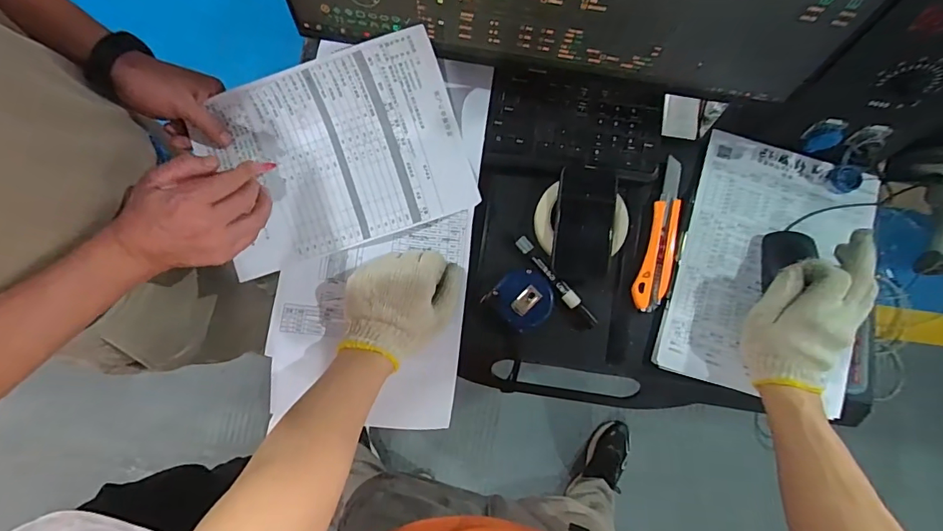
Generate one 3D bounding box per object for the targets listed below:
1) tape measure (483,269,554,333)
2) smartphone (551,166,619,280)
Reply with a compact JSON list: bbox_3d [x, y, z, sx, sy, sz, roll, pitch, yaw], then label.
[{"bbox_3d":[0.060,0.039,0.538,0.068,0.024,0.064,0,81,-1],"label":"tape measure"},{"bbox_3d":[0.132,-0.050,0.546,0.065,0.015,0.128,6,81,0],"label":"smartphone"}]

